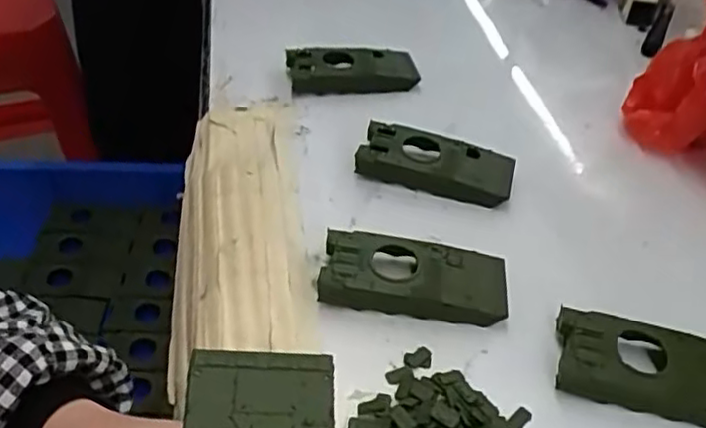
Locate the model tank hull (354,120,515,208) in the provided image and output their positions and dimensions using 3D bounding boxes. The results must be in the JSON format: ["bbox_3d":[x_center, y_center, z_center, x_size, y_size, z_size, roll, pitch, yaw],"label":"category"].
[{"bbox_3d":[0.057,-0.035,0.464,0.102,0.020,0.045,15,43,13],"label":"model tank hull"}]

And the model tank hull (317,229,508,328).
[{"bbox_3d":[0.035,0.035,0.387,0.103,0.021,0.046,7,42,4],"label":"model tank hull"}]

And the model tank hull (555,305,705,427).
[{"bbox_3d":[0.157,0.079,0.348,0.100,0.022,0.046,12,42,9],"label":"model tank hull"}]

